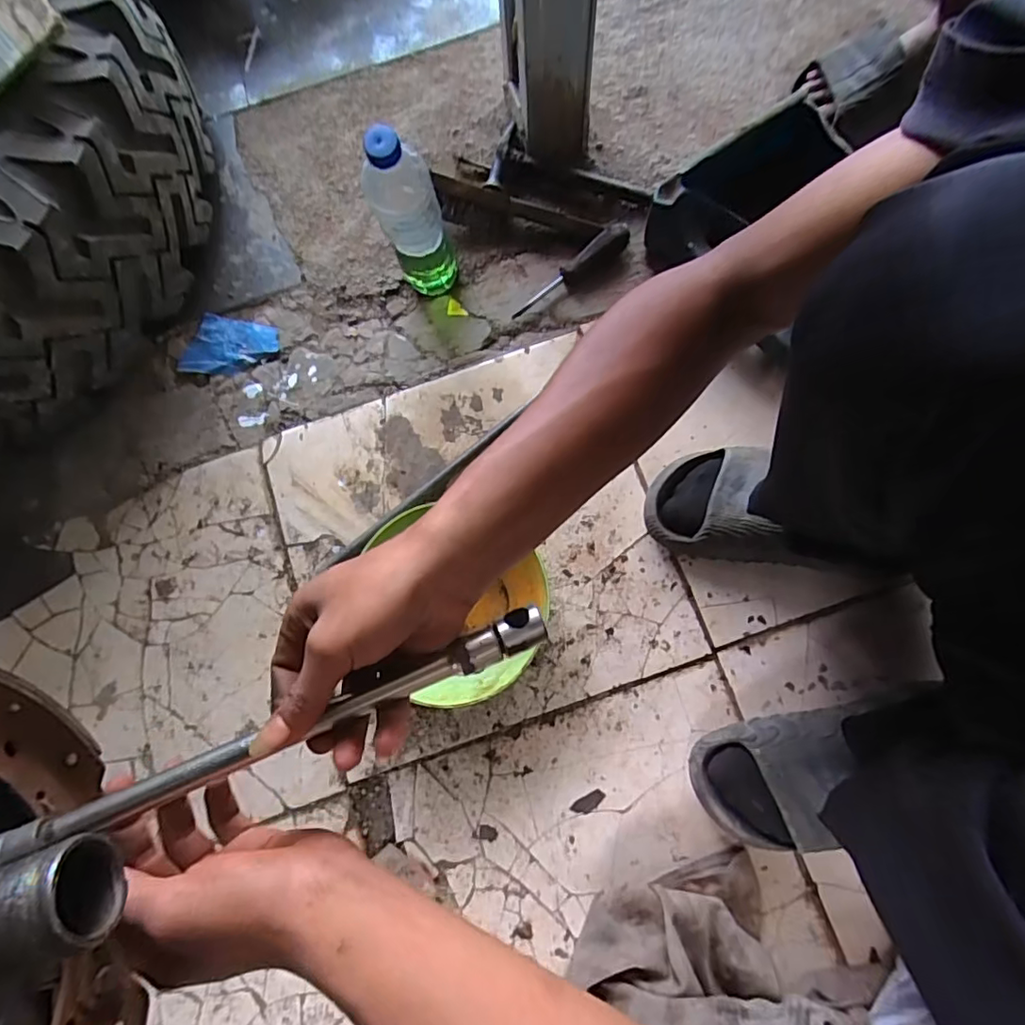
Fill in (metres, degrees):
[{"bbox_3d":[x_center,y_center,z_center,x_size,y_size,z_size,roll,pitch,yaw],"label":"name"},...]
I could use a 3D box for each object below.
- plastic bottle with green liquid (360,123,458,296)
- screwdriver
[{"bbox_3d":[-0.103,-0.304,0.591,0.066,0.228,0.057,-6,77,2],"label":"plastic bottle with green liquid"},{"bbox_3d":[0.069,-0.291,0.678,0.164,0.023,0.026,-34,78,10],"label":"screwdriver"}]

